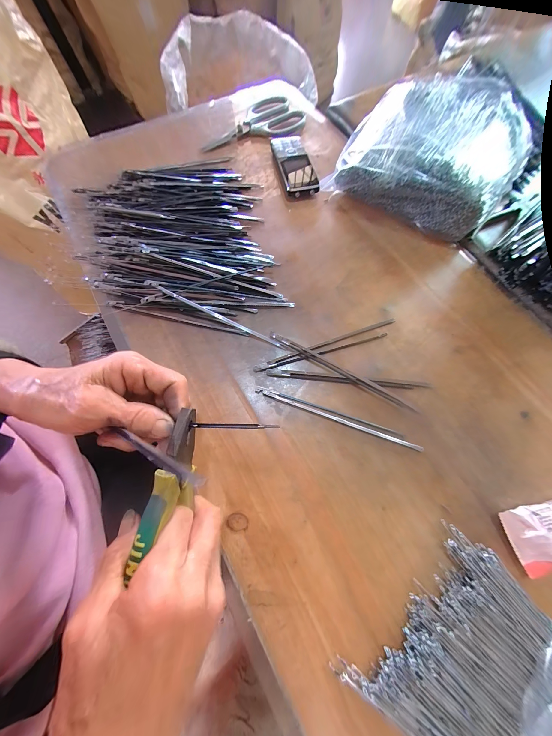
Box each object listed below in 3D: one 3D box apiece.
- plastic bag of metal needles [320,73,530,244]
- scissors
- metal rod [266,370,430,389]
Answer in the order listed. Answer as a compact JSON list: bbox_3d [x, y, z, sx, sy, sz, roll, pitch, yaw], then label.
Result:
[{"bbox_3d":[0.224,-0.308,0.346,0.230,0.082,0.228,31,74,9],"label":"plastic bag of metal needles"},{"bbox_3d":[-0.048,-0.428,0.412,0.191,0.017,0.100,-26,74,-9],"label":"scissors"},{"bbox_3d":[0.084,0.014,0.274,0.186,0.004,0.009,5,71,1],"label":"metal rod"}]

